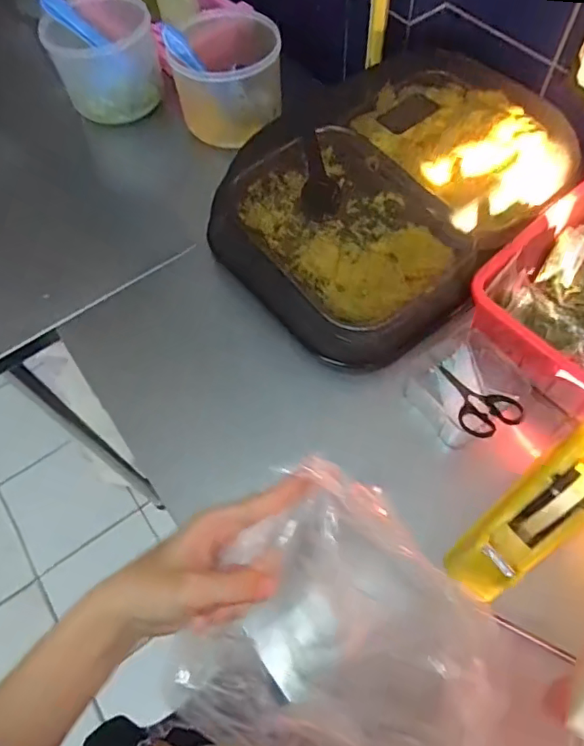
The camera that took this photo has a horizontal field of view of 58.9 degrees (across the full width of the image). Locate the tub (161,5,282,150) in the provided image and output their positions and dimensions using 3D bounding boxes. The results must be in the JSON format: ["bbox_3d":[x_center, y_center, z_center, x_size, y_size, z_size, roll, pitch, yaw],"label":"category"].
[{"bbox_3d":[-0.106,-0.476,0.808,0.155,0.140,0.180,-15,62,-5],"label":"tub"}]

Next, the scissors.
[{"bbox_3d":[0.198,0.026,0.566,0.061,0.016,0.124,-17,34,-6],"label":"scissors"}]

